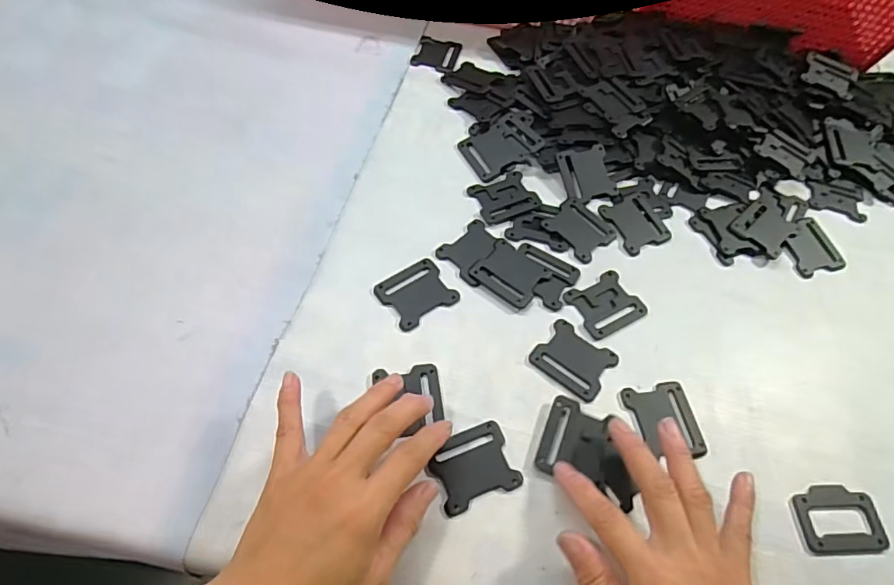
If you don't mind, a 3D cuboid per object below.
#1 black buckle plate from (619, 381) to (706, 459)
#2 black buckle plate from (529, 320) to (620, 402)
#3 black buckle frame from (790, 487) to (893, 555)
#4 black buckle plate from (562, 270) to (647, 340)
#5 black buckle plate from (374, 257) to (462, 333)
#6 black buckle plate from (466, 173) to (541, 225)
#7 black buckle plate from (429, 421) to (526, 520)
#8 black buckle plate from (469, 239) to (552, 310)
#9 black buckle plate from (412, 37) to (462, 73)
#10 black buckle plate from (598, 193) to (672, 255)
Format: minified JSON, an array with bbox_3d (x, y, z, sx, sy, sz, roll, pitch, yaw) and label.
[{"bbox_3d":[0.145,0.084,0.354,0.045,0.004,0.048,-4,58,-8],"label":"black buckle plate"},{"bbox_3d":[0.089,0.047,0.372,0.050,0.004,0.046,35,61,16],"label":"black buckle plate"},{"bbox_3d":[0.240,0.139,0.326,0.054,0.004,0.039,1,57,-4],"label":"black buckle frame"},{"bbox_3d":[0.117,0.008,0.394,0.051,0.004,0.043,-23,62,-18],"label":"black buckle plate"},{"bbox_3d":[-0.022,-0.001,0.393,0.052,0.004,0.045,-29,64,-21],"label":"black buckle plate"},{"bbox_3d":[0.048,-0.080,0.443,0.048,0.005,0.041,-19,61,-16],"label":"black buckle plate"},{"bbox_3d":[0.016,0.107,0.330,0.051,0.004,0.043,-19,61,-16],"label":"black buckle plate"},{"bbox_3d":[0.048,-0.015,0.403,0.049,0.004,0.045,35,61,17],"label":"black buckle plate"},{"bbox_3d":[-0.010,-0.243,0.541,0.043,0.004,0.053,14,57,4],"label":"black buckle plate"},{"bbox_3d":[0.156,-0.057,0.437,0.045,0.006,0.048,-18,60,-16],"label":"black buckle plate"}]

